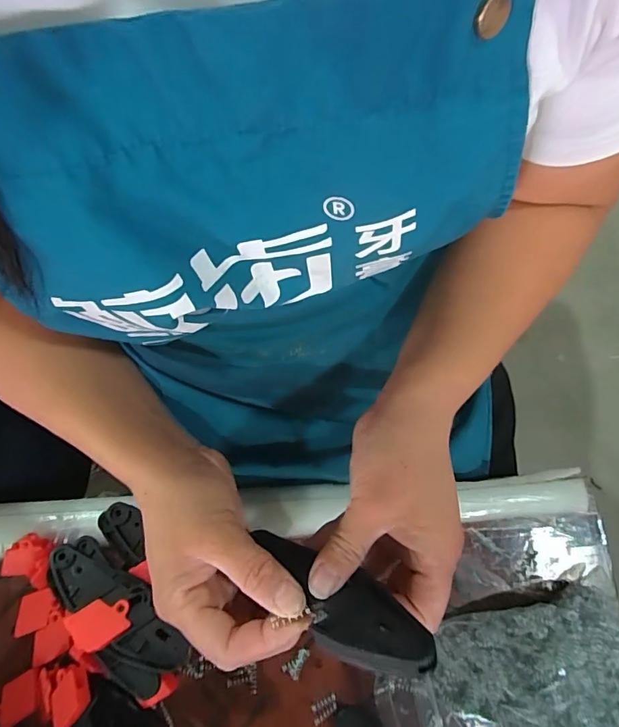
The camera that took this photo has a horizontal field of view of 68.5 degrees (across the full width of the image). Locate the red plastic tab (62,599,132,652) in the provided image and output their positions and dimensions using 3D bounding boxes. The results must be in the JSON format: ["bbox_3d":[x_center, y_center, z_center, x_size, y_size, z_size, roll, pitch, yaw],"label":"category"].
[{"bbox_3d":[-0.150,0.185,0.325,0.041,0.006,0.030,-29,75,-9],"label":"red plastic tab"}]

